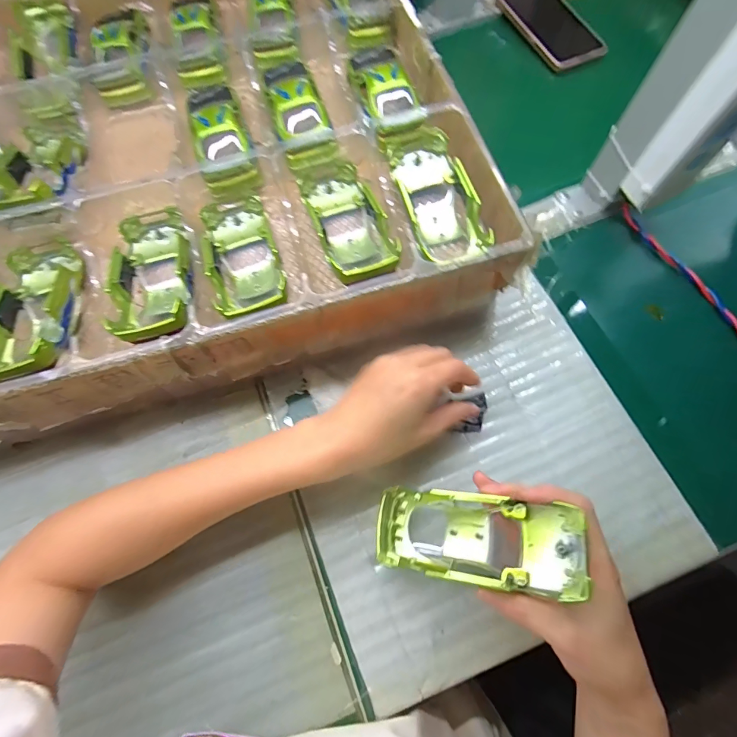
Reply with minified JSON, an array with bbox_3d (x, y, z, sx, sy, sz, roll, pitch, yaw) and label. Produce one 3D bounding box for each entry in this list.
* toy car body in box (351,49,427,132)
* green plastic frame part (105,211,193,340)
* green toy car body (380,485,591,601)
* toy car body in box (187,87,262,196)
[{"bbox_3d":[0.014,-0.261,0.345,0.046,0.023,0.115,-18,71,-4],"label":"toy car body in box"},{"bbox_3d":[-0.167,-0.072,0.298,0.061,0.038,0.138,-20,55,-5],"label":"green plastic frame part"},{"bbox_3d":[0.070,0.112,0.250,0.128,0.032,0.052,-6,67,32],"label":"green toy car body"},{"bbox_3d":[-0.136,-0.212,0.343,0.045,0.032,0.121,-21,71,-6],"label":"toy car body in box"}]

